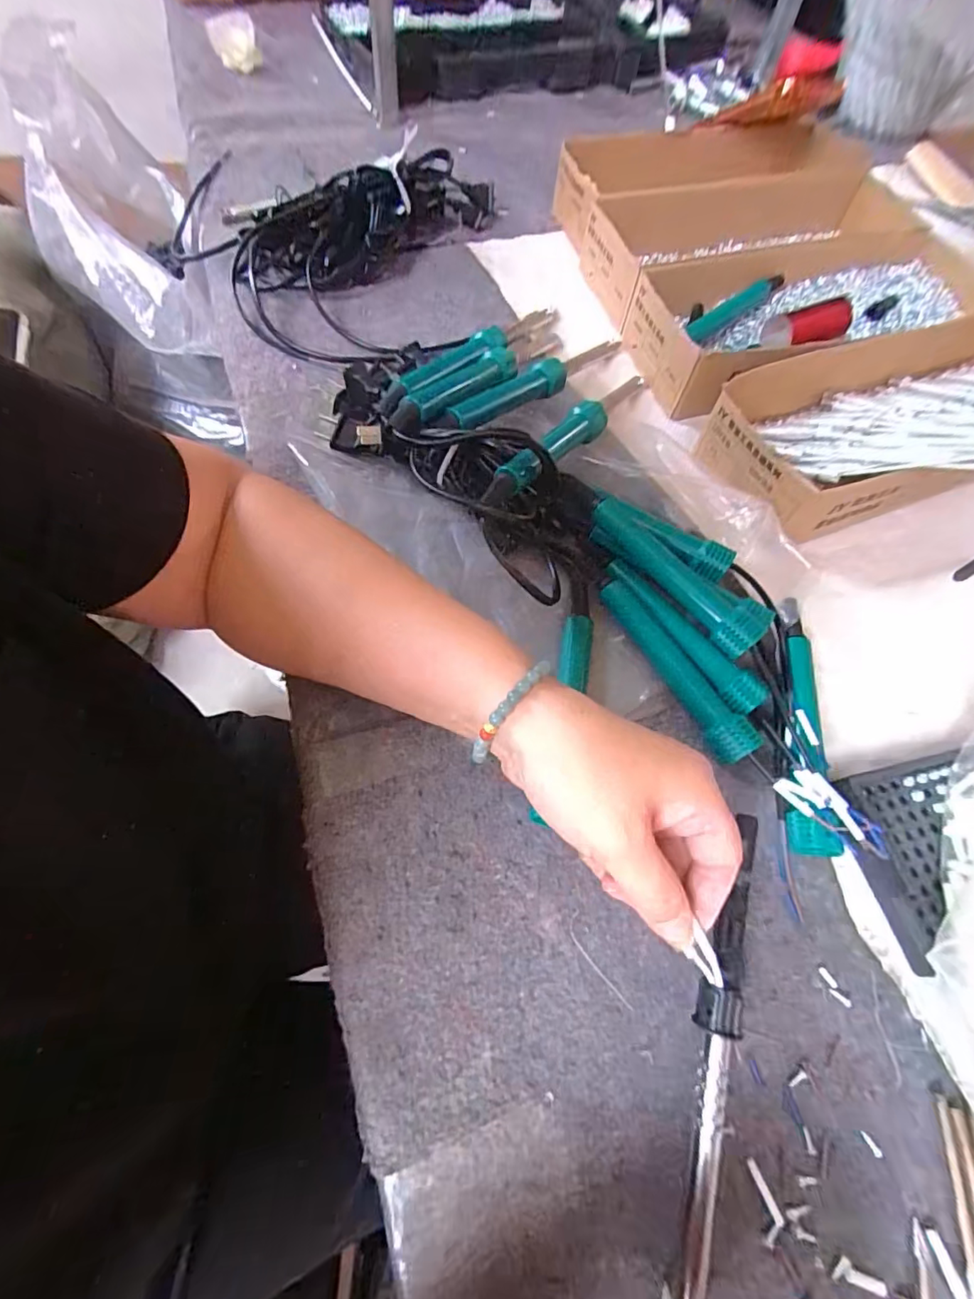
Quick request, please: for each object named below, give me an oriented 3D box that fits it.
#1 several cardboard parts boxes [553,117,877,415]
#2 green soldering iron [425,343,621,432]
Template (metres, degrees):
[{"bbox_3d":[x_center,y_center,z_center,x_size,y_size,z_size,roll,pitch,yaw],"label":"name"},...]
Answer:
[{"bbox_3d":[0.229,-0.359,0.474,0.271,0.058,0.330,-12,64,-9],"label":"several cardboard parts boxes"},{"bbox_3d":[0.042,-0.193,0.380,0.022,0.022,0.212,41,58,17],"label":"green soldering iron"}]

